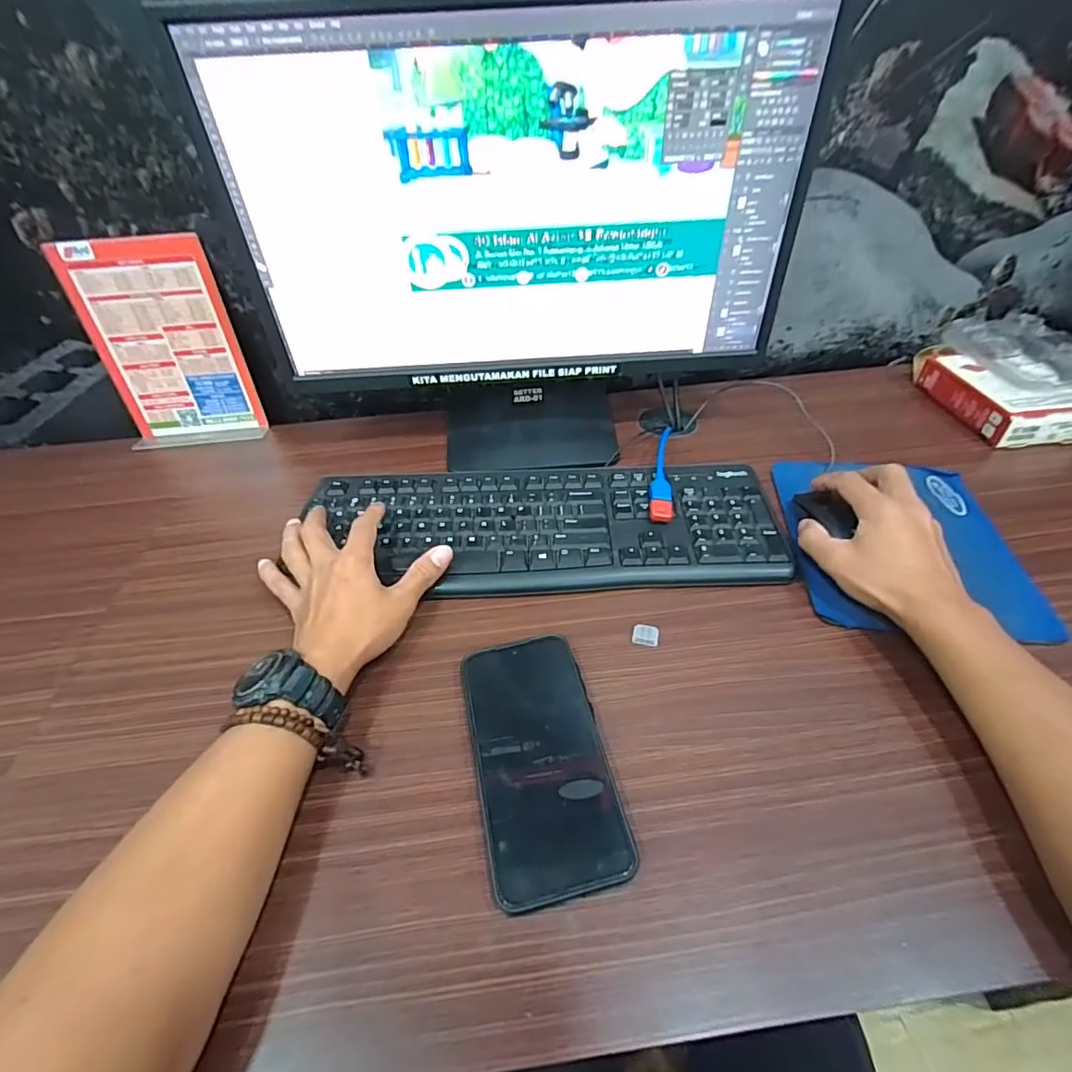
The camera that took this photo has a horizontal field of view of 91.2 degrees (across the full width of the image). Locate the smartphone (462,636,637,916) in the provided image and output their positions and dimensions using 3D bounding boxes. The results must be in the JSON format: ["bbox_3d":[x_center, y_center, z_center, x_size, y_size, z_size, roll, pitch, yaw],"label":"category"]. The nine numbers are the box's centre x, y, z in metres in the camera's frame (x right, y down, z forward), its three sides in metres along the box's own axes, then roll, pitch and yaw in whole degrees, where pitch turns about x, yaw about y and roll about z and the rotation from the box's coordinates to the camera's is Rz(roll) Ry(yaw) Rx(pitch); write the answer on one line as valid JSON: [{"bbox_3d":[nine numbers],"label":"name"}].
[{"bbox_3d":[0.002,0.134,0.330,0.079,0.009,0.158,-11,49,-7],"label":"smartphone"}]

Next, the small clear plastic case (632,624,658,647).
[{"bbox_3d":[0.084,0.075,0.401,0.019,0.004,0.015,9,45,12],"label":"small clear plastic case"}]

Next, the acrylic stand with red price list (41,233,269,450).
[{"bbox_3d":[-0.413,-0.206,0.589,0.150,0.208,0.050,-7,44,-3],"label":"acrylic stand with red price list"}]

